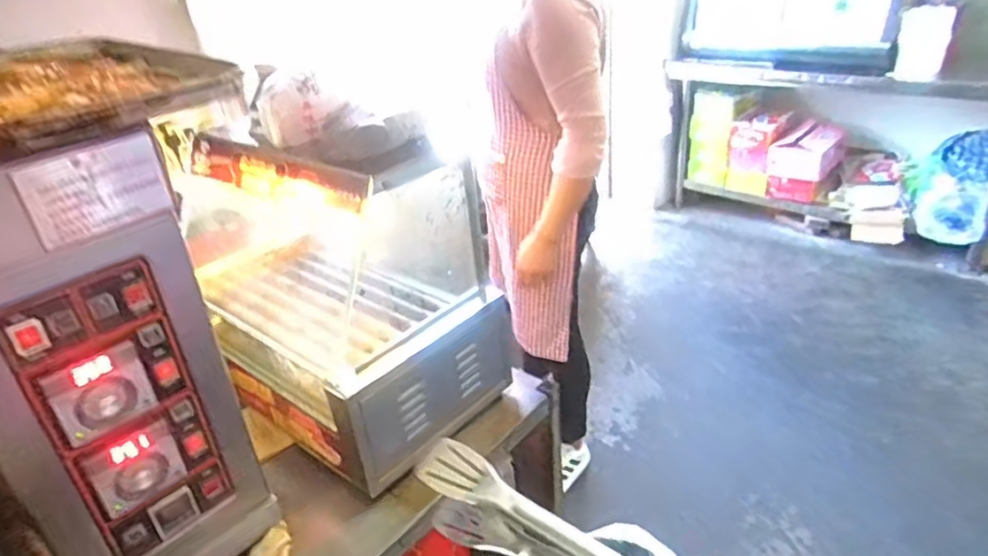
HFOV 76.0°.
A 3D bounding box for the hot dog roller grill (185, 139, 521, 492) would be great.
[{"bbox_3d":[-0.317,-0.003,1.112,0.585,0.444,0.326,17,37,36],"label":"hot dog roller grill"}]

